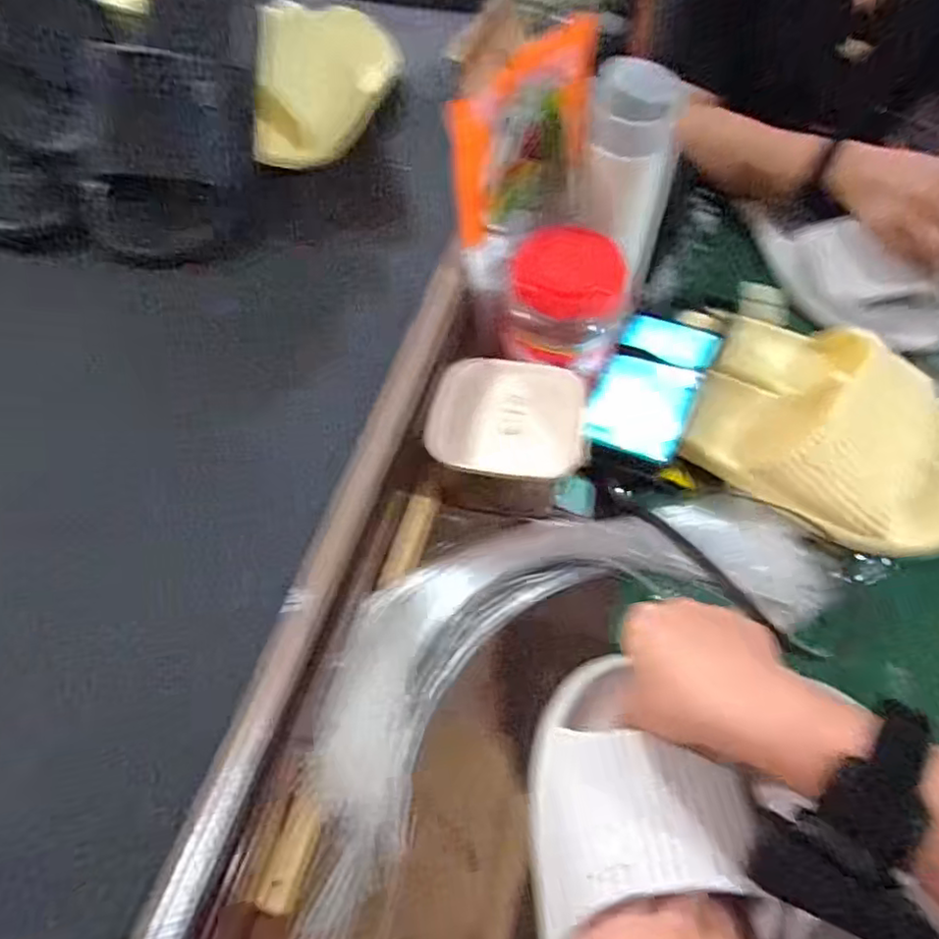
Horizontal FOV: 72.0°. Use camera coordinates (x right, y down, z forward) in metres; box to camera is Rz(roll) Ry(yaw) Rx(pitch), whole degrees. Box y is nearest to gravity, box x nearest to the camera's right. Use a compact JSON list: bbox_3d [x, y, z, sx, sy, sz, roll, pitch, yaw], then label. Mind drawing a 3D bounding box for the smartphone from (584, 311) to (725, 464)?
[{"bbox_3d":[0.151,-0.074,0.529,0.077,0.015,0.161,24,57,12],"label":"smartphone"}]

